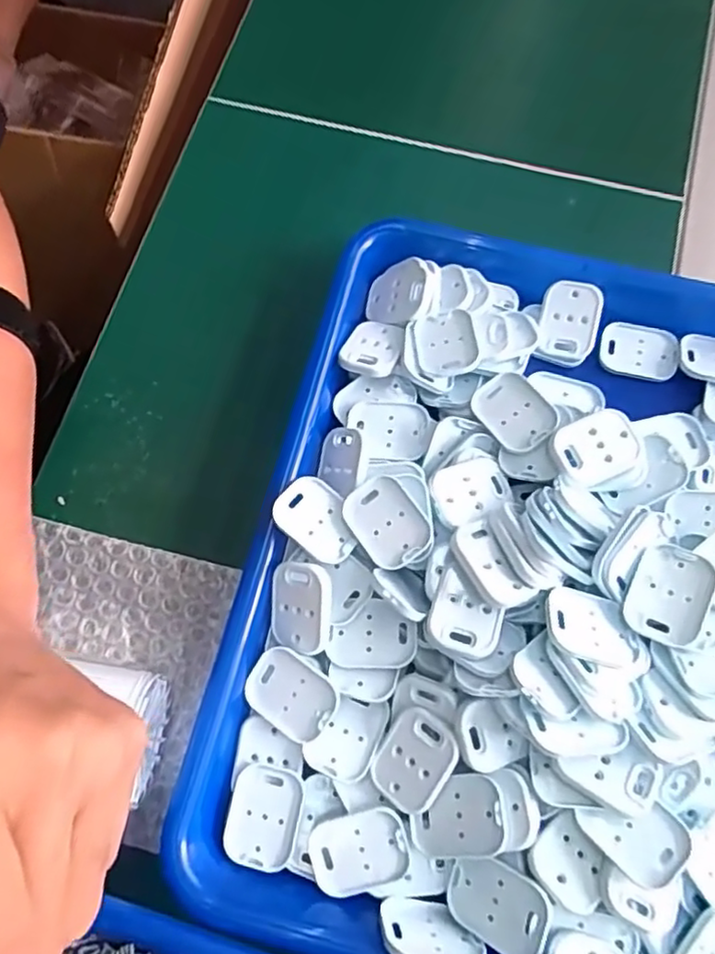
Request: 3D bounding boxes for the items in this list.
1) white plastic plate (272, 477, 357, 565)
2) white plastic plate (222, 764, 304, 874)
[{"bbox_3d":[-0.017,0.019,0.286,0.039,0.004,0.029,39,68,4],"label":"white plastic plate"},{"bbox_3d":[-0.040,0.143,0.267,0.030,0.005,0.039,13,74,3],"label":"white plastic plate"}]

